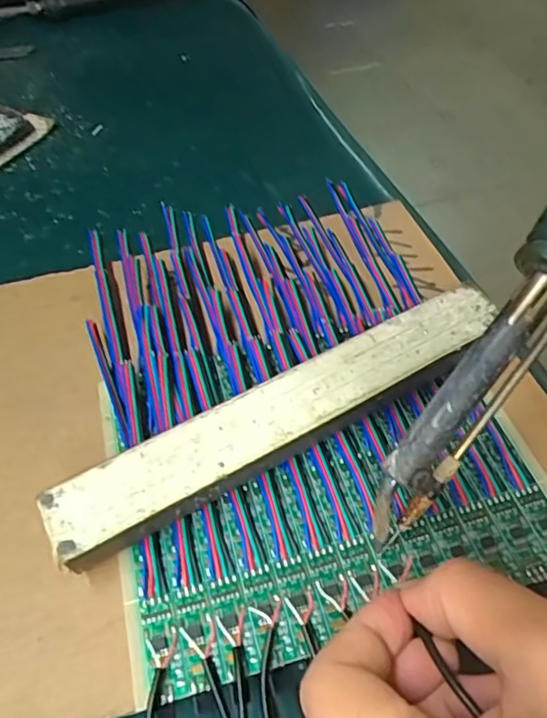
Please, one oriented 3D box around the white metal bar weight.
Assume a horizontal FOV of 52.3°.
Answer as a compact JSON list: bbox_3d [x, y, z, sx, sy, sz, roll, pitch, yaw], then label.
[{"bbox_3d":[0.009,0.024,0.224,0.193,0.026,0.031,-25,55,-18],"label":"white metal bar weight"}]

